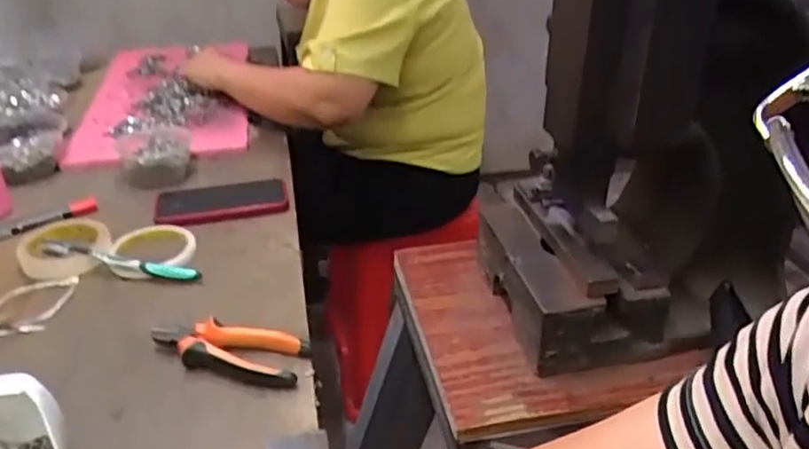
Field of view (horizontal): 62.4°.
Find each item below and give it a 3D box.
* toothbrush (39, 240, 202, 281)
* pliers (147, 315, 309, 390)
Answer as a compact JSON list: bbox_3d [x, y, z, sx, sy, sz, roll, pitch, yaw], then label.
[{"bbox_3d":[-0.317,0.044,0.743,0.184,0.024,0.015,9,29,5],"label":"toothbrush"},{"bbox_3d":[-0.166,0.120,0.618,0.149,0.035,0.053,4,31,10],"label":"pliers"}]

